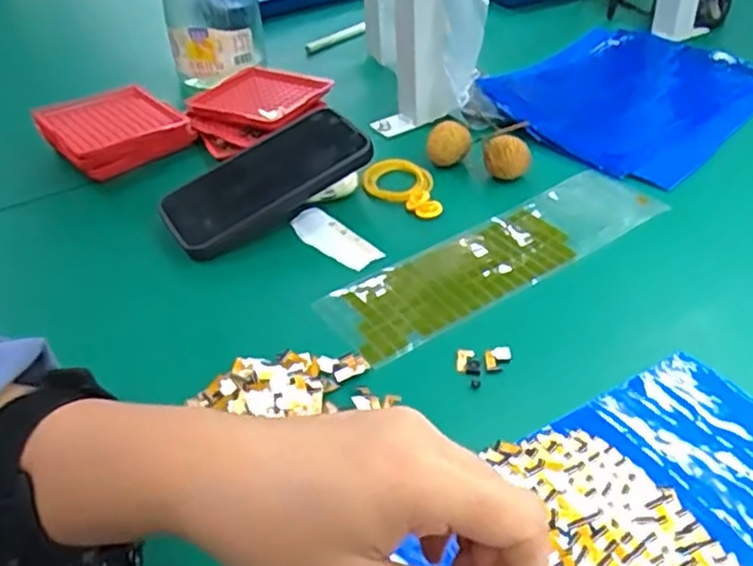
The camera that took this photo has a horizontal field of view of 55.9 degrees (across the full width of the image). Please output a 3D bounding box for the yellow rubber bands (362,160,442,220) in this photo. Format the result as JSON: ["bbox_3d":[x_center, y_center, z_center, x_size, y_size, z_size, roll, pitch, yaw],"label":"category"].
[{"bbox_3d":[0.020,-0.076,0.558,0.054,0.014,0.066,-6,40,-3],"label":"yellow rubber bands"}]

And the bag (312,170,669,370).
[{"bbox_3d":[0.088,-0.022,0.499,0.266,0.006,0.078,-25,44,-24],"label":"bag"}]

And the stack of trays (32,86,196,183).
[{"bbox_3d":[-0.223,-0.132,0.599,0.098,0.033,0.094,-32,48,-30],"label":"stack of trays"}]

